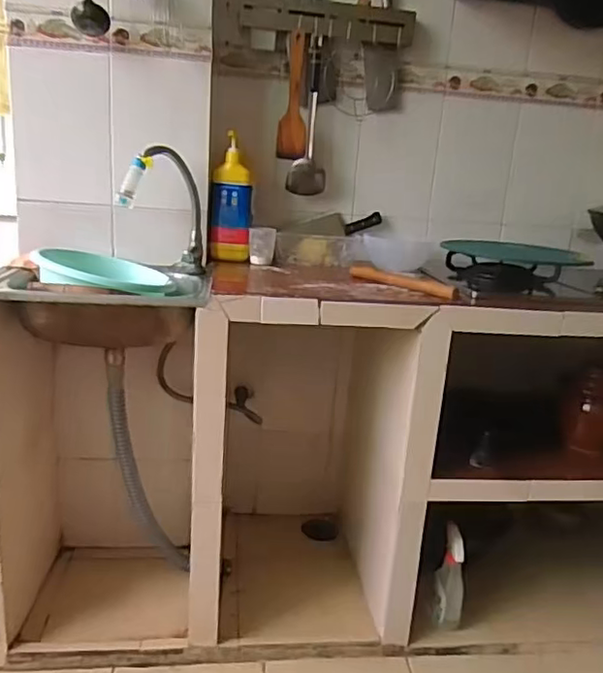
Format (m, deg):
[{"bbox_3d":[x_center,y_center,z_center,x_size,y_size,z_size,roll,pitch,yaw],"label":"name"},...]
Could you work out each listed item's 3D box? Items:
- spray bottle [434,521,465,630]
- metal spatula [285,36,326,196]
[{"bbox_3d":[0.341,0.550,1.356,0.070,0.236,0.093,10,17,18],"label":"spray bottle"},{"bbox_3d":[0.021,-0.514,1.421,0.090,0.347,0.051,4,16,-1],"label":"metal spatula"}]

